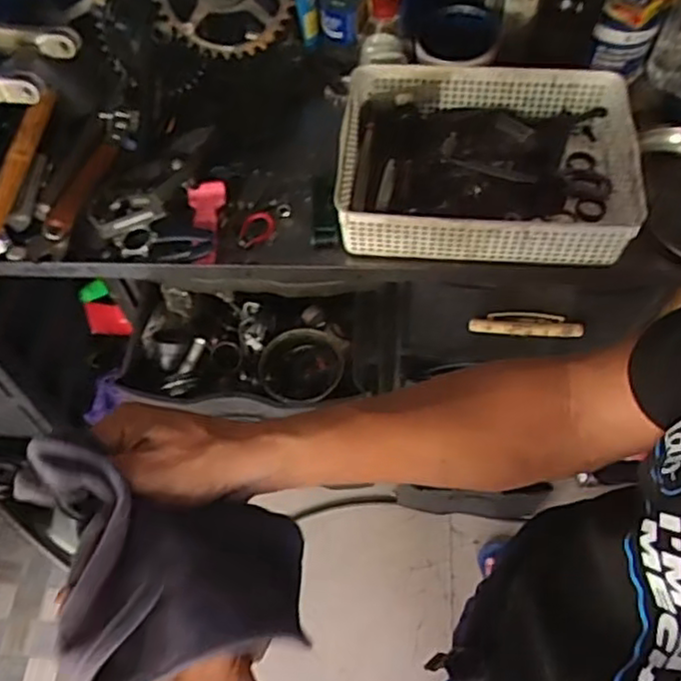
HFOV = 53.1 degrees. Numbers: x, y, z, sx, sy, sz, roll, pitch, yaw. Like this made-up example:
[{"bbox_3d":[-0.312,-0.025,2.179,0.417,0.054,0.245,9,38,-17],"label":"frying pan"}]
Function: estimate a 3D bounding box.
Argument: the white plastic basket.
[{"bbox_3d":[0.167,-0.212,0.810,0.328,0.078,0.250,4,61,5],"label":"white plastic basket"}]

